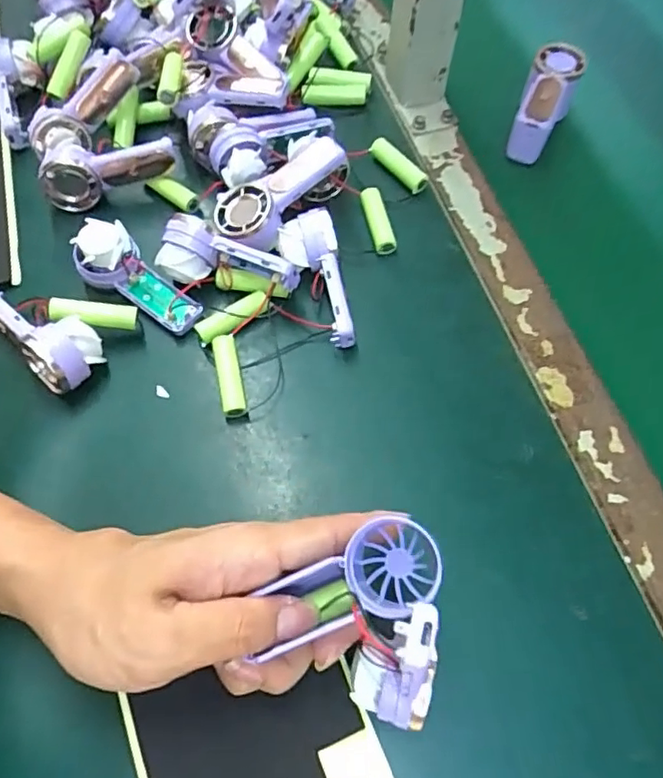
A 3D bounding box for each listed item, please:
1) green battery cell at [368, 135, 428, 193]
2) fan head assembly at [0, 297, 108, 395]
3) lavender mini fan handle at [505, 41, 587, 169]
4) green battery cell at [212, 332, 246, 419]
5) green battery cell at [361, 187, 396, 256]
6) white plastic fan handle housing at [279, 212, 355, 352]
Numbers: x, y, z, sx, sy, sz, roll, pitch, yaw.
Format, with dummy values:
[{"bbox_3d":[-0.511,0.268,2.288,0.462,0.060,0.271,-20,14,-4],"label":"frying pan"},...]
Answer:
[{"bbox_3d":[0.049,-0.165,0.436,0.014,0.015,0.054,-40,71,-18],"label":"green battery cell"},{"bbox_3d":[-0.180,-0.037,0.360,0.091,0.046,0.039,38,69,16],"label":"fan head assembly"},{"bbox_3d":[0.163,-0.221,0.449,0.036,0.037,0.089,23,79,10],"label":"lavender mini fan handle"},{"bbox_3d":[-0.063,-0.007,0.362,0.014,0.014,0.051,-12,65,-6],"label":"green battery cell"},{"bbox_3d":[0.032,-0.118,0.415,0.014,0.012,0.052,-11,65,-6],"label":"green battery cell"},{"bbox_3d":[-0.011,-0.070,0.380,0.035,0.039,0.088,-11,65,-6],"label":"white plastic fan handle housing"}]

